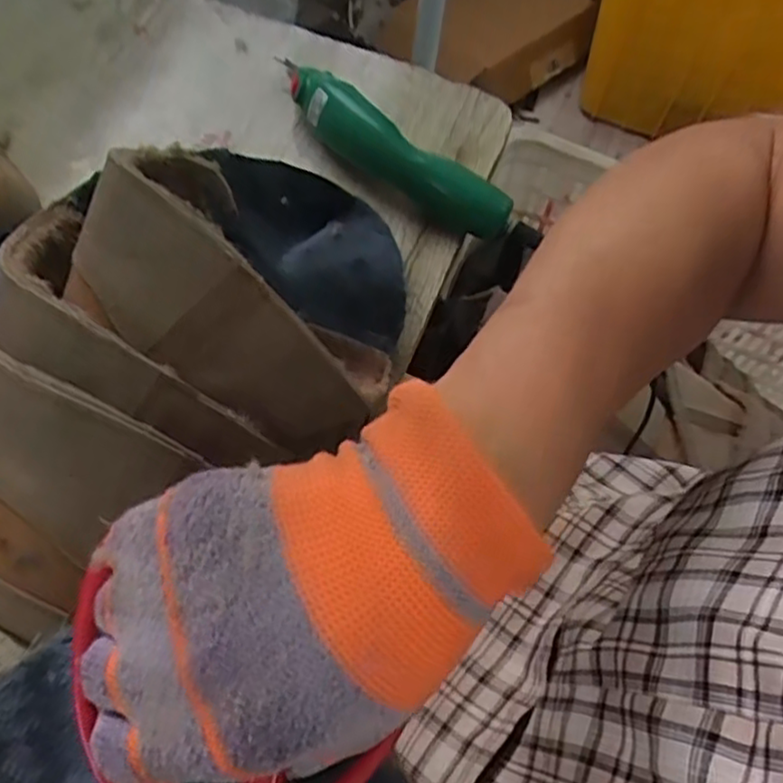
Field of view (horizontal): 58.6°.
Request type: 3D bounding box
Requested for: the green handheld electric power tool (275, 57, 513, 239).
[{"bbox_3d":[-0.008,-0.187,0.527,0.221,0.041,0.042,40,66,17],"label":"green handheld electric power tool"}]

